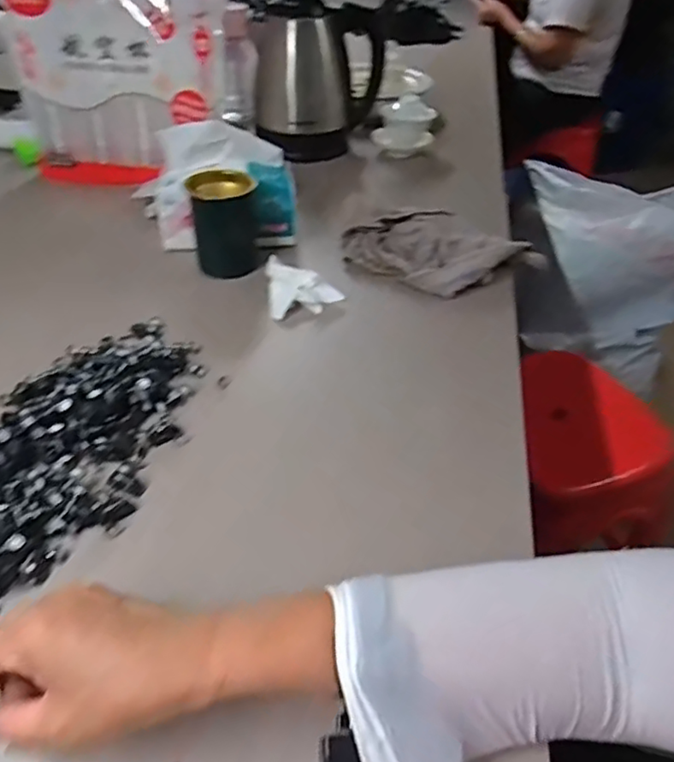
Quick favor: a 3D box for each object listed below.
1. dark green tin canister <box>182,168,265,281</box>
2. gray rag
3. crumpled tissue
[{"bbox_3d":[-0.129,-0.181,0.691,0.074,0.099,0.068,-2,41,-5],"label":"dark green tin canister"},{"bbox_3d":[0.122,-0.151,0.702,0.244,0.049,0.117,11,41,10],"label":"gray rag"},{"bbox_3d":[-0.037,-0.104,0.655,0.074,0.028,0.077,-6,41,-9],"label":"crumpled tissue"}]

